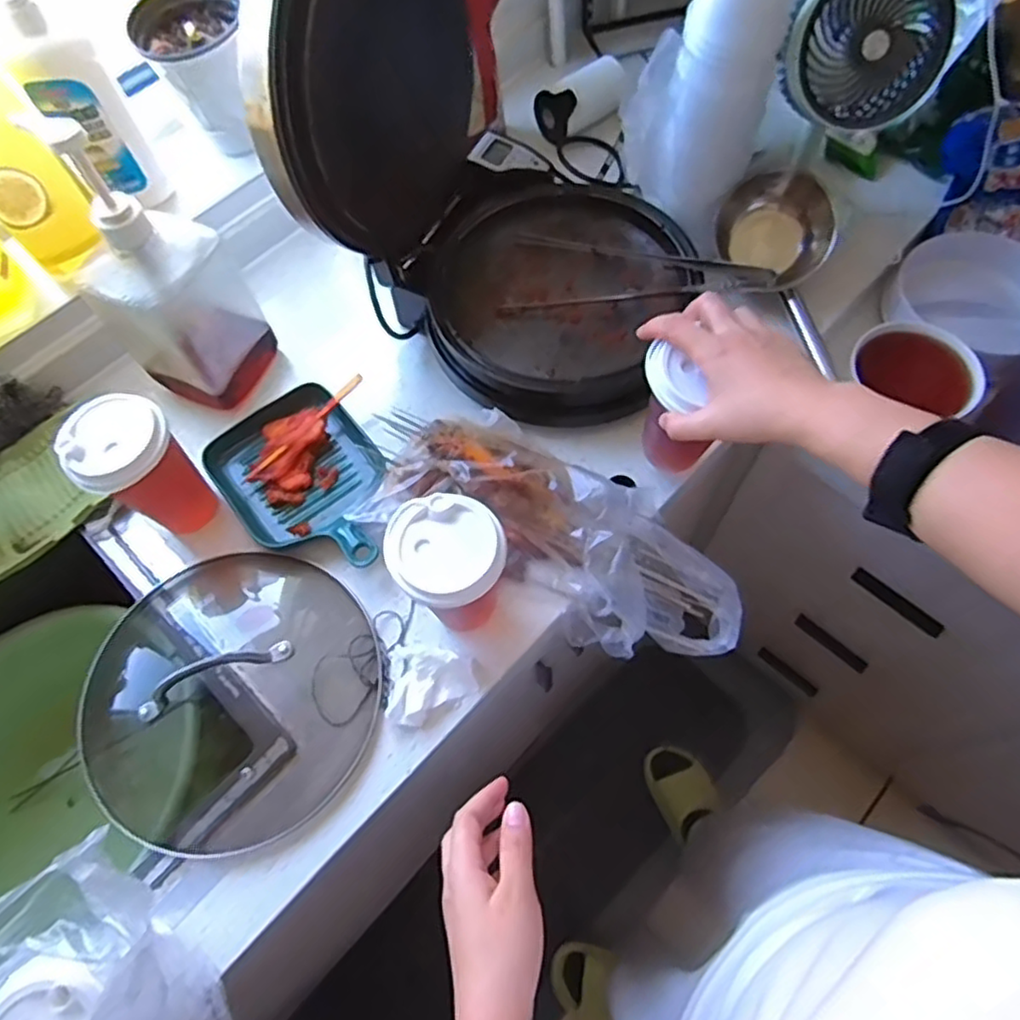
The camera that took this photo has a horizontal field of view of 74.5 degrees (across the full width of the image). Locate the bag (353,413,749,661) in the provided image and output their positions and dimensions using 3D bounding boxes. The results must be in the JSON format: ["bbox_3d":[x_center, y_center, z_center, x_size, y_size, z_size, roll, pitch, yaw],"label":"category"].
[{"bbox_3d":[0.045,0.018,0.637,0.359,0.091,0.152,25,68,14],"label":"bag"}]

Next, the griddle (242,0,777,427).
[{"bbox_3d":[0.010,-0.315,0.588,0.376,0.361,0.304,31,70,16],"label":"griddle"}]

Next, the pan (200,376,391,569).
[{"bbox_3d":[-0.200,-0.027,0.669,0.143,0.033,0.221,-38,69,-14],"label":"pan"}]

